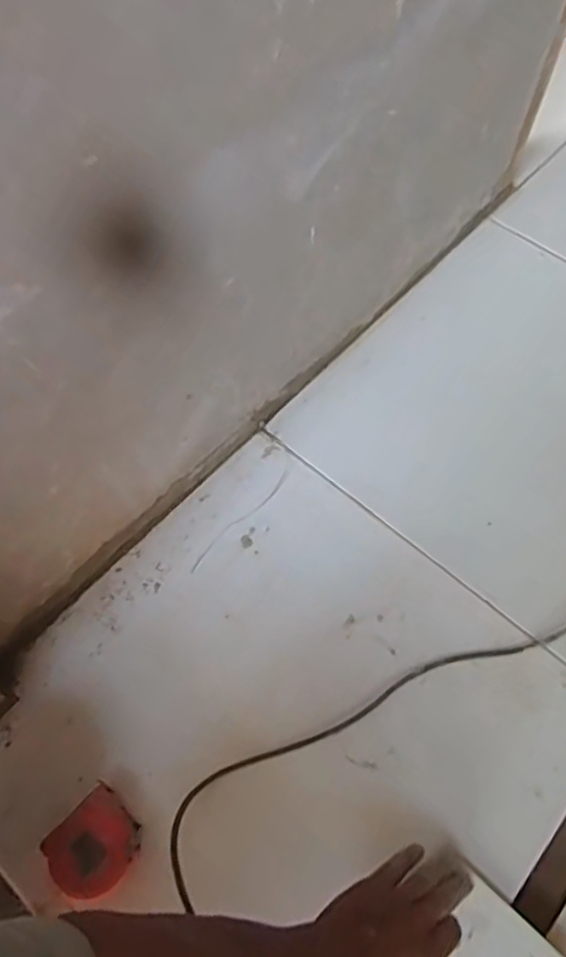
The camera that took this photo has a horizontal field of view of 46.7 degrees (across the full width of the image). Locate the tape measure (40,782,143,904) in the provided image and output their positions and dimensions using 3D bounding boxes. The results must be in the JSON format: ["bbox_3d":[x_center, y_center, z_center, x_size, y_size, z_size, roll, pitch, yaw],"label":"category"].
[{"bbox_3d":[-0.161,0.322,0.575,0.072,0.046,0.075,36,72,22],"label":"tape measure"}]

